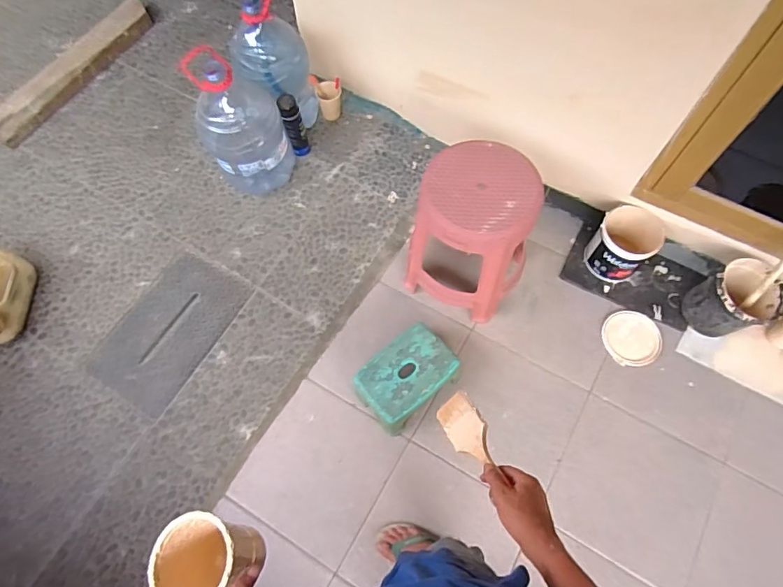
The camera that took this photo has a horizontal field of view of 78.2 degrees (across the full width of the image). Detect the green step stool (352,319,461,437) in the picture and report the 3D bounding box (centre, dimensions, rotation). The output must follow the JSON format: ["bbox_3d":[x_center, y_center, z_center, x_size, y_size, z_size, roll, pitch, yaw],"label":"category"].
[{"bbox_3d":[0.042,0.251,1.411,0.277,0.150,0.198,-39,71,-16],"label":"green step stool"}]

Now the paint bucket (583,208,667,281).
[{"bbox_3d":[0.731,-0.152,1.544,0.174,0.171,0.187,0,66,0],"label":"paint bucket"}]

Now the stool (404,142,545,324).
[{"bbox_3d":[0.236,-0.158,1.405,0.327,0.466,0.295,21,68,10],"label":"stool"}]

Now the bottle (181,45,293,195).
[{"bbox_3d":[-0.450,-0.499,1.478,0.230,0.456,0.216,0,66,0],"label":"bottle"}]

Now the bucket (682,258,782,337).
[{"bbox_3d":[1.009,0.023,1.435,0.174,0.215,0.178,0,66,0],"label":"bucket"}]

